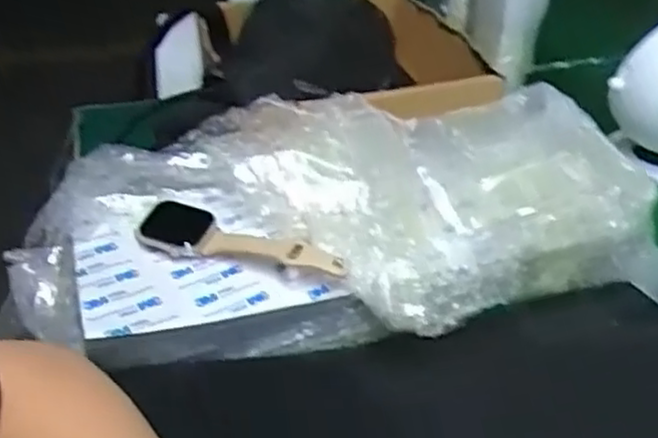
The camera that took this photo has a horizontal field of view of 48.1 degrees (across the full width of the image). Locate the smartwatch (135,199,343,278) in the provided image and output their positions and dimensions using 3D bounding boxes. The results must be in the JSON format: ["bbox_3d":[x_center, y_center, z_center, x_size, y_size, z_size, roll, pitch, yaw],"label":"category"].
[{"bbox_3d":[-0.051,0.012,0.426,0.125,0.014,0.034,12,36,15],"label":"smartwatch"}]

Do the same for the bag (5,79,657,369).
[{"bbox_3d":[0.006,0.001,0.446,0.379,0.074,0.174,-6,36,-11],"label":"bag"}]

